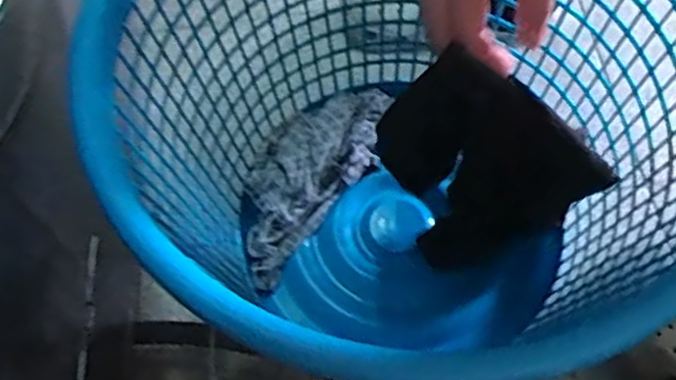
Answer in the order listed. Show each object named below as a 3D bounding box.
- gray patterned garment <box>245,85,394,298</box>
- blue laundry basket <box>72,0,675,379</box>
[{"bbox_3d":[-0.037,-0.024,0.755,0.098,0.053,0.255,33,69,17],"label":"gray patterned garment"},{"bbox_3d":[0.053,-0.042,0.615,0.426,0.326,0.412,35,70,18],"label":"blue laundry basket"}]

